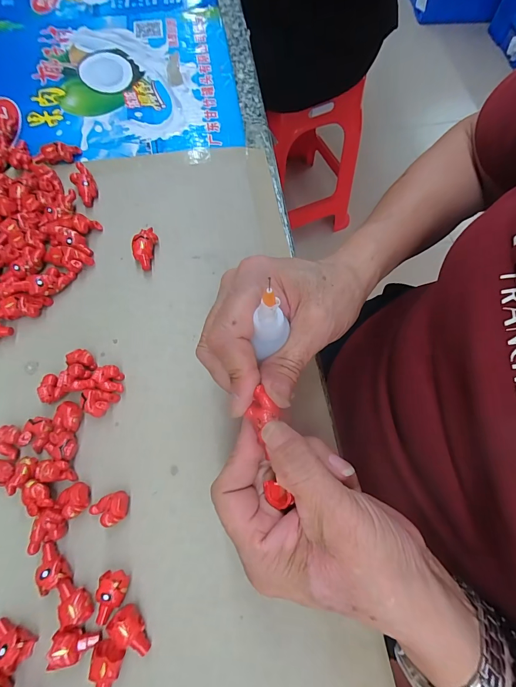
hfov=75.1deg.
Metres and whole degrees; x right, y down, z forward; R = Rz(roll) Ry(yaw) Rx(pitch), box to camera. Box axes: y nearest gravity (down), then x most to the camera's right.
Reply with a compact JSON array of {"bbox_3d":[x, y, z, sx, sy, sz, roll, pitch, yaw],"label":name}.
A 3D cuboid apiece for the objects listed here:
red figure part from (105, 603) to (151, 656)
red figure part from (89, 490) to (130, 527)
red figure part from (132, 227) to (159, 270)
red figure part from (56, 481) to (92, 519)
[{"bbox_3d":[-0.072,0.164,0.190,0.026,0.013,0.015,39,72,13],"label":"red figure part"},{"bbox_3d":[-0.094,0.106,0.214,0.023,0.013,0.018,-30,72,-13],"label":"red figure part"},{"bbox_3d":[-0.097,-0.080,0.284,0.018,0.016,0.035,8,68,1],"label":"red figure part"},{"bbox_3d":[-0.117,0.101,0.216,0.018,0.013,0.018,1,68,-2],"label":"red figure part"}]

